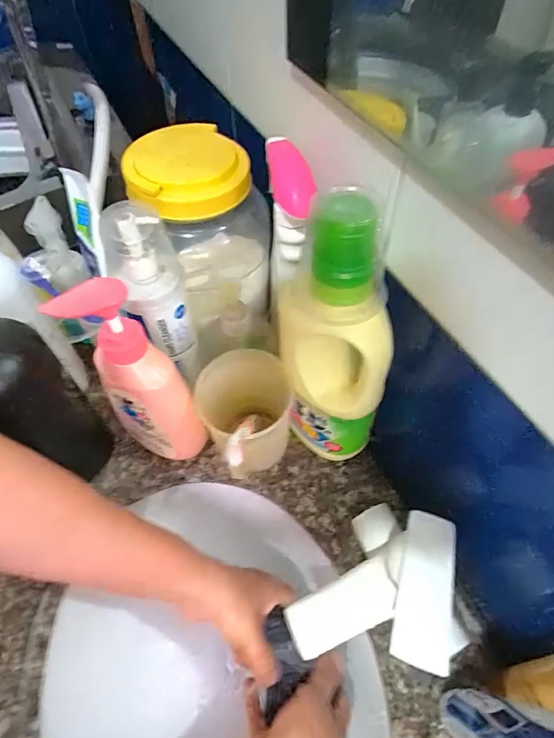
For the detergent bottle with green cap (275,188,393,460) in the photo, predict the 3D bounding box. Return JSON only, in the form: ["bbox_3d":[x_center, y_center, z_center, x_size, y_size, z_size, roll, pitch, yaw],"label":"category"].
[{"bbox_3d":[0.049,-0.006,0.362,0.093,0.276,0.057,16,56,14],"label":"detergent bottle with green cap"}]

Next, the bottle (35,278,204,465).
[{"bbox_3d":[-0.120,0.017,0.375,0.089,0.213,0.050,30,61,22],"label":"bottle"}]

